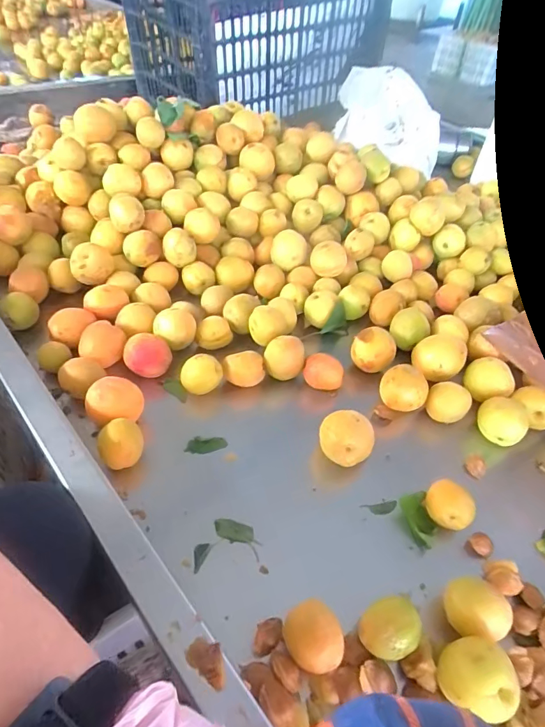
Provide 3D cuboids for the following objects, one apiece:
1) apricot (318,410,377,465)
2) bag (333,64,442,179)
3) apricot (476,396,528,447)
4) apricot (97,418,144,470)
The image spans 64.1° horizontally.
[{"bbox_3d":[0.066,0.073,0.401,0.047,0.049,0.039,16,46,9],"label":"apricot"},{"bbox_3d":[0.233,-0.487,0.861,0.211,0.121,0.208,10,45,4],"label":"bag"},{"bbox_3d":[0.231,0.063,0.445,0.047,0.047,0.049,3,45,-3],"label":"apricot"},{"bbox_3d":[-0.132,0.074,0.382,0.036,0.037,0.037,3,45,-3],"label":"apricot"}]

